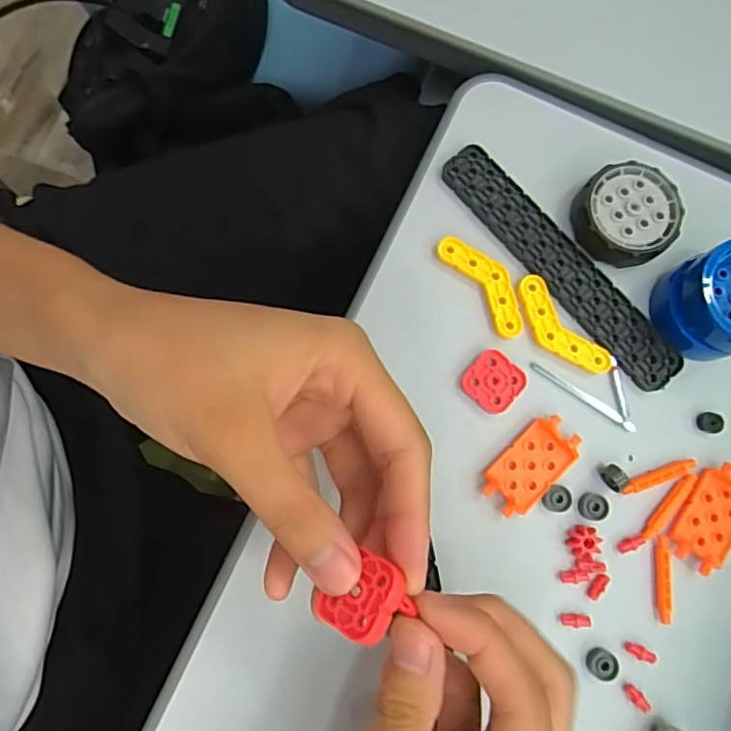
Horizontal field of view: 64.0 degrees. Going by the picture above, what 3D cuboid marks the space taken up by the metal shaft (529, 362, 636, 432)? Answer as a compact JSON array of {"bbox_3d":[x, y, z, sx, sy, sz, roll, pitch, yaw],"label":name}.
[{"bbox_3d":[0.104,0.014,0.279,0.055,0.004,0.006,33,80,5],"label":"metal shaft"}]

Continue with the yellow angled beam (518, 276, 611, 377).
[{"bbox_3d":[0.093,-0.017,0.283,0.021,0.004,0.058,-39,82,-9],"label":"yellow angled beam"}]

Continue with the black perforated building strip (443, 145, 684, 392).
[{"bbox_3d":[0.095,-0.048,0.288,0.030,0.005,0.148,-40,82,-9],"label":"black perforated building strip"}]

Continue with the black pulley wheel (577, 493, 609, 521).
[{"bbox_3d":[0.104,0.065,0.268,0.013,0.004,0.012,0,79,-2],"label":"black pulley wheel"}]

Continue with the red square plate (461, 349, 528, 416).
[{"bbox_3d":[0.061,0.007,0.275,0.026,0.004,0.025,43,81,7],"label":"red square plate"}]

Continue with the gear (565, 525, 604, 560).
[{"bbox_3d":[0.100,0.080,0.264,0.015,0.007,0.014,0,79,-2],"label":"gear"}]

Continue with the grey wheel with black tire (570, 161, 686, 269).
[{"bbox_3d":[0.130,-0.076,0.288,0.049,0.014,0.049,0,79,-2],"label":"grey wheel with black tire"}]

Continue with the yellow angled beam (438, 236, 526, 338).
[{"bbox_3d":[0.060,-0.041,0.285,0.021,0.004,0.058,-35,82,-8],"label":"yellow angled beam"}]

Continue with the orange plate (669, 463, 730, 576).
[{"bbox_3d":[0.160,0.070,0.270,0.027,0.008,0.047,32,79,5],"label":"orange plate"}]

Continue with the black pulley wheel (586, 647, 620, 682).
[{"bbox_3d":[0.104,0.131,0.255,0.013,0.004,0.013,0,79,-2],"label":"black pulley wheel"}]

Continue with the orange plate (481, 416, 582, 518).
[{"bbox_3d":[0.076,0.046,0.268,0.048,0.005,0.025,-43,83,-9],"label":"orange plate"}]

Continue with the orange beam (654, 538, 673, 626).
[{"bbox_3d":[0.135,0.097,0.264,0.006,0.004,0.037,5,78,-1],"label":"orange beam"}]

